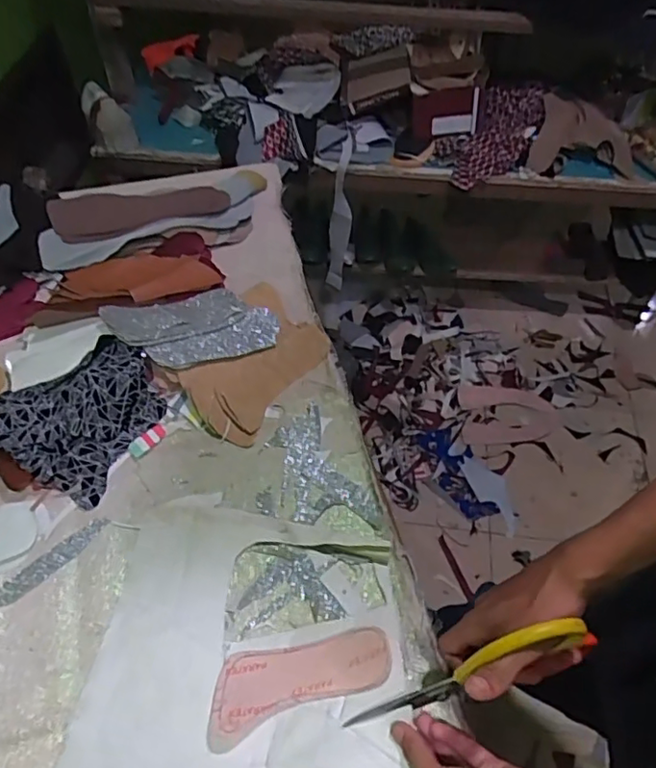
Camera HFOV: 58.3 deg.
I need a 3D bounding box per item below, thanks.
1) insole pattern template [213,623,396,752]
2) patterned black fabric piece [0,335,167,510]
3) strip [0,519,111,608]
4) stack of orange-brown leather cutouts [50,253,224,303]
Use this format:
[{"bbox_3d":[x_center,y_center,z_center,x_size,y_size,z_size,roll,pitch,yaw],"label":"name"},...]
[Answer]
[{"bbox_3d":[-0.029,0.258,0.528,0.169,0.023,0.069,-20,42,-3],"label":"insole pattern template"},{"bbox_3d":[-0.287,0.028,0.673,0.152,0.062,0.172,21,56,13],"label":"patterned black fabric piece"},{"bbox_3d":[-0.285,0.183,0.600,0.025,0.004,0.131,39,61,23],"label":"strip"},{"bbox_3d":[-0.260,-0.147,0.800,0.213,0.024,0.080,-7,54,-7],"label":"stack of orange-brown leather cutouts"}]

